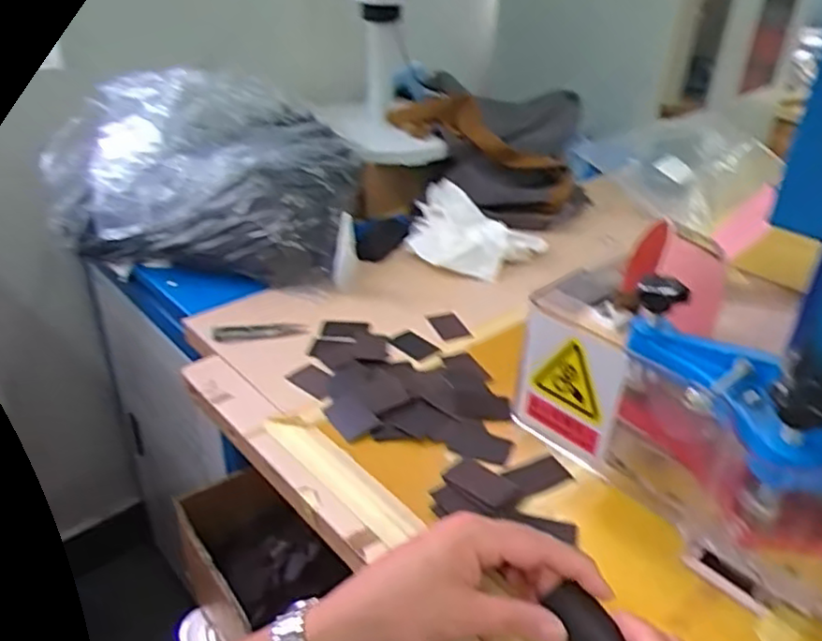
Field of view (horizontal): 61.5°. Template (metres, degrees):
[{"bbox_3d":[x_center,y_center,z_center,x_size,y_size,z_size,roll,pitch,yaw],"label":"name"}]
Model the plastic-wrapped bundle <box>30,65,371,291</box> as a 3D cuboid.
[{"bbox_3d":[-0.264,-0.189,0.897,0.383,0.208,0.212,4,31,4],"label":"plastic-wrapped bundle"}]

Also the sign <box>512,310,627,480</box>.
[{"bbox_3d":[0.113,0.052,0.510,0.080,0.106,0.011,25,35,32],"label":"sign"}]

